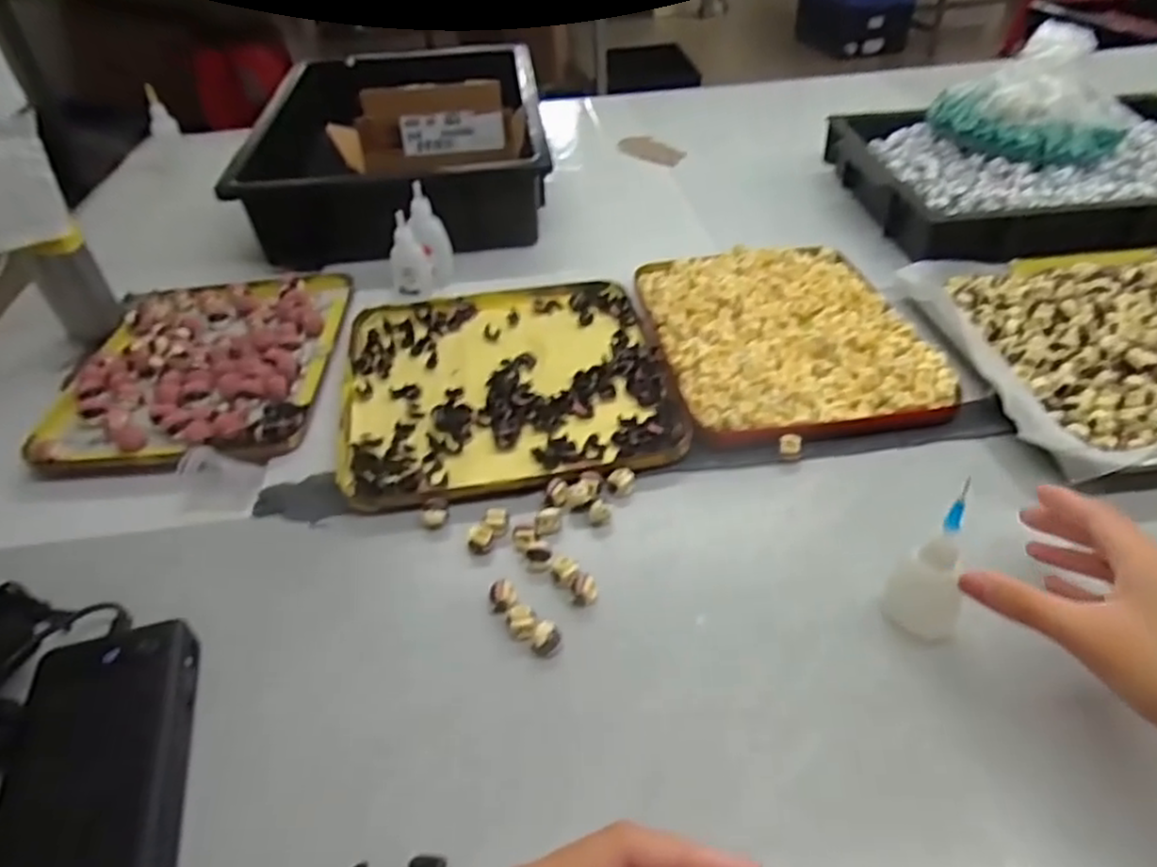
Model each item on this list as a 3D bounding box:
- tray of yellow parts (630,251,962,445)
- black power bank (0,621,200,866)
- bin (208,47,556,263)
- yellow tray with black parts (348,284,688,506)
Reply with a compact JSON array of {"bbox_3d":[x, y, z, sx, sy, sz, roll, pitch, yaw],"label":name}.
[{"bbox_3d":[0.165,-0.087,0.580,0.198,0.021,0.244,-6,41,-2],"label":"tray of yellow parts"},{"bbox_3d":[-0.221,0.163,0.328,0.073,0.024,0.155,-12,42,-9],"label":"black power bank"},{"bbox_3d":[-0.197,-0.331,0.815,0.297,0.101,0.449,-7,41,-3],"label":"bin"},{"bbox_3d":[-0.058,-0.047,0.560,0.240,0.016,0.244,-9,42,-6],"label":"yellow tray with black parts"}]

